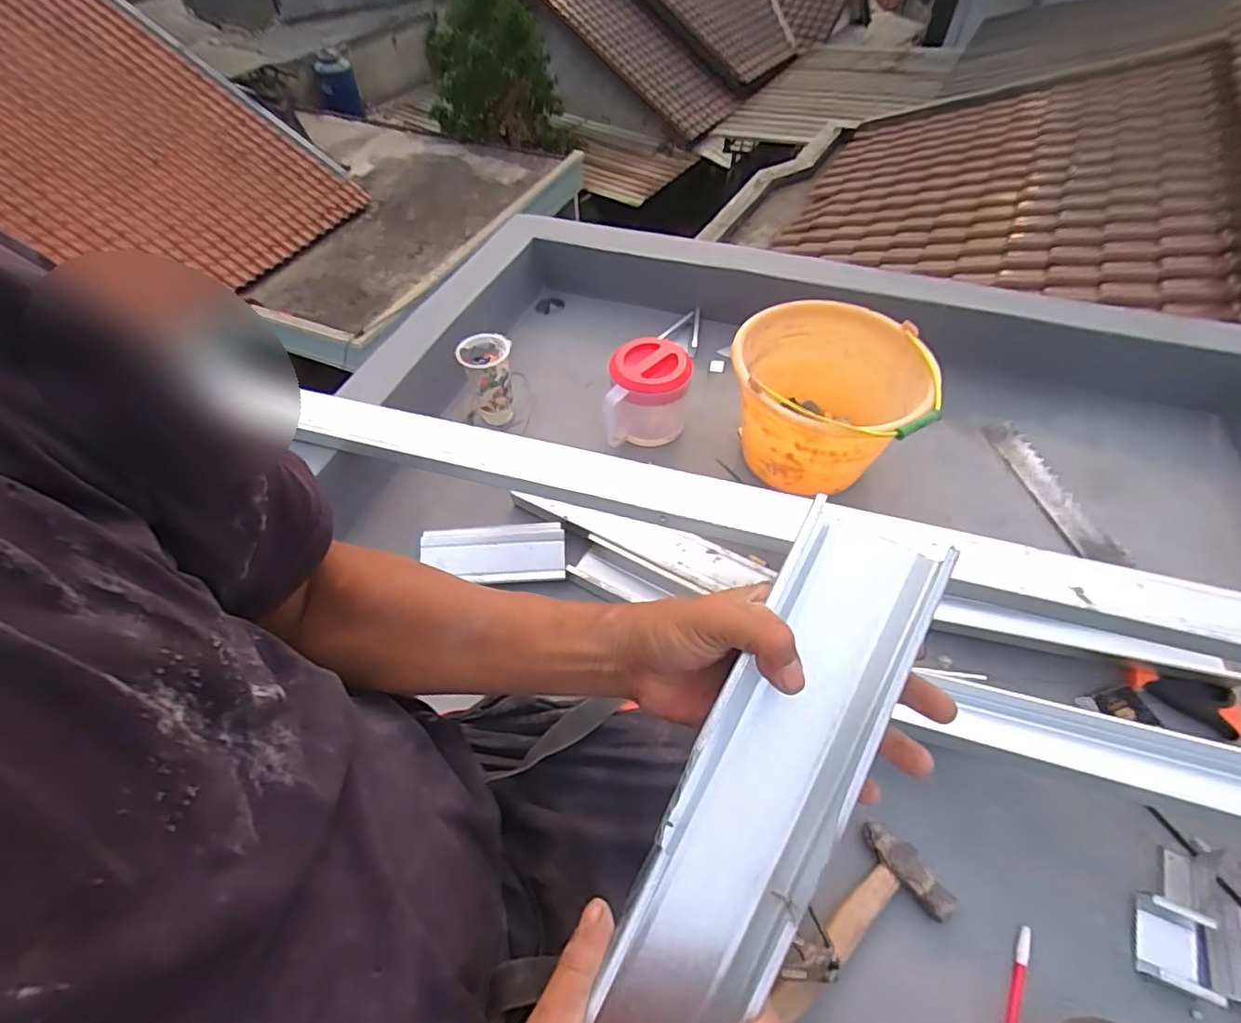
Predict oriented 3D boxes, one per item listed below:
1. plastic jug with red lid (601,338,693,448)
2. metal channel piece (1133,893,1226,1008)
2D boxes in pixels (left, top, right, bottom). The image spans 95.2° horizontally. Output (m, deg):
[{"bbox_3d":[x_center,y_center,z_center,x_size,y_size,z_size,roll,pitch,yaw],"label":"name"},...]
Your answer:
[{"bbox_3d":[0.049,-0.200,1.007,0.141,0.150,0.154,5,54,5],"label":"plastic jug with red lid"},{"bbox_3d":[0.572,0.447,0.584,0.064,0.020,0.078,6,61,22],"label":"metal channel piece"}]

